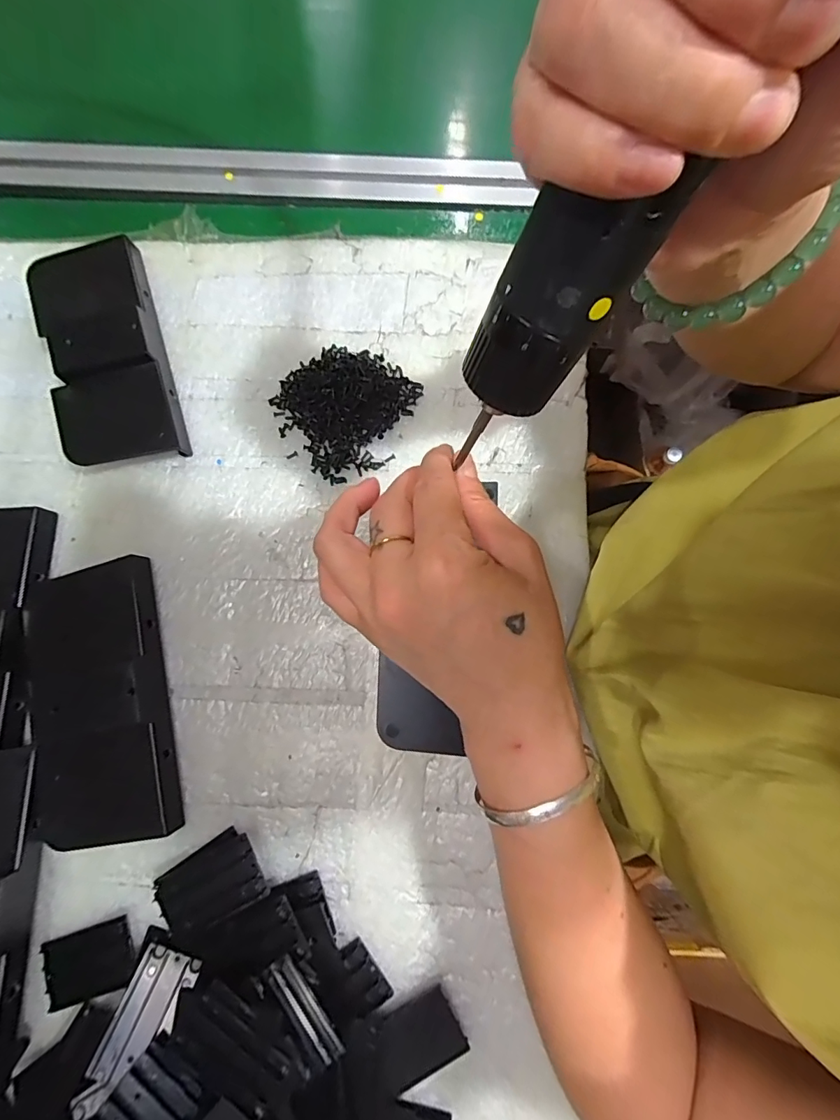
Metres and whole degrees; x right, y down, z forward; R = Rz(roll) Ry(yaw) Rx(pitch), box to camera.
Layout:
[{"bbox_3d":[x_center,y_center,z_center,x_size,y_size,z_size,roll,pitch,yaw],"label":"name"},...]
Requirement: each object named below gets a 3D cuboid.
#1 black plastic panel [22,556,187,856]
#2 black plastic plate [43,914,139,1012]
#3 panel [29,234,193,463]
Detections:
[{"bbox_3d":[-0.194,0.084,0.281,0.069,0.031,0.163,-12,81,-1],"label":"black plastic panel"},{"bbox_3d":[-0.189,0.231,0.268,0.052,0.007,0.034,-19,81,-2],"label":"black plastic plate"},{"bbox_3d":[-0.214,-0.140,0.319,0.074,0.034,0.159,-18,81,-2],"label":"panel"}]

